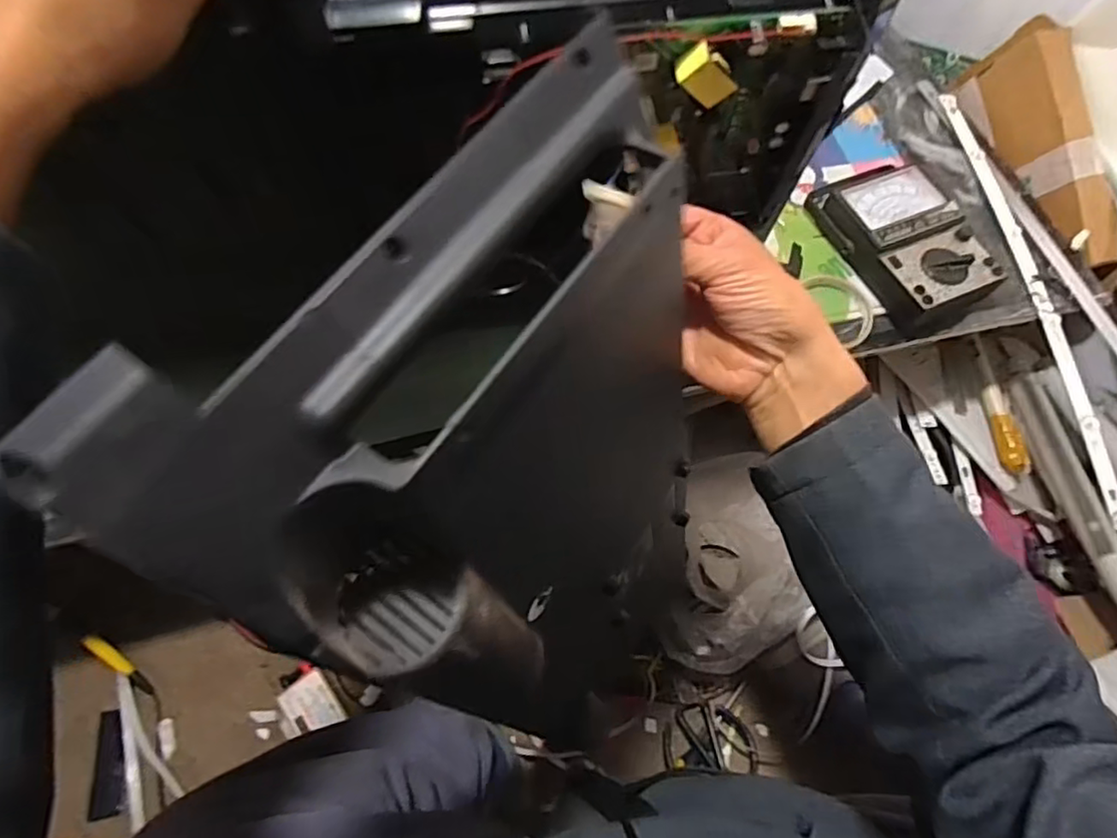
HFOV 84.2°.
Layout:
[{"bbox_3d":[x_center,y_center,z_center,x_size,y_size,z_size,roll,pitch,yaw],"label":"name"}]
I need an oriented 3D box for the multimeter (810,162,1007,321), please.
[{"bbox_3d":[0.363,-0.193,0.656,0.112,0.050,0.195,-23,65,-12],"label":"multimeter"}]

